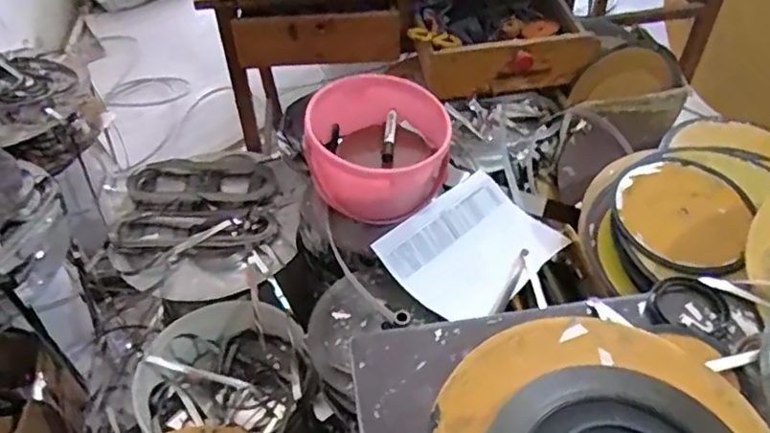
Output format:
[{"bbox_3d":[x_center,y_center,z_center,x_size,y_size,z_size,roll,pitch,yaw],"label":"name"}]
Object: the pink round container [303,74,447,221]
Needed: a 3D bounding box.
[{"bbox_3d":[-0.009,-0.114,0.981,0.209,0.131,0.217,-1,47,1],"label":"pink round container"}]

